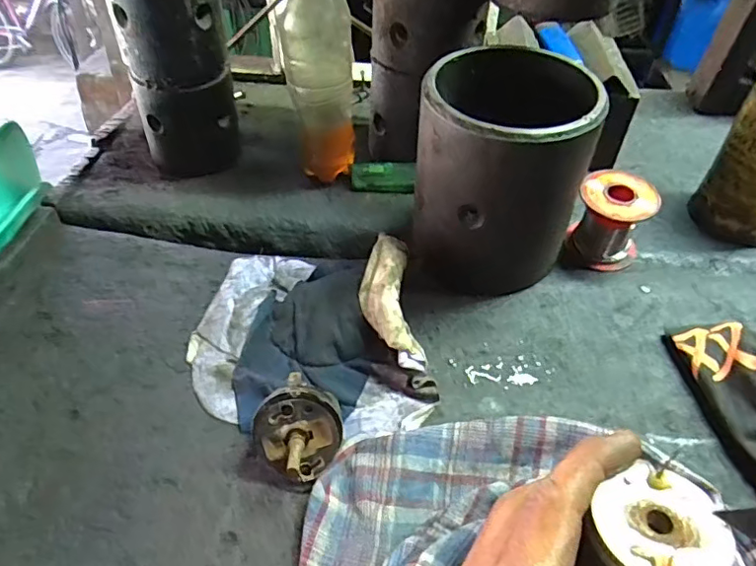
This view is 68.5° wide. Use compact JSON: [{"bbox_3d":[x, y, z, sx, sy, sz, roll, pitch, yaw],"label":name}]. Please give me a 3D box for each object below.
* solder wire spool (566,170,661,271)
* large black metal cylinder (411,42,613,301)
[{"bbox_3d":[0.170,-0.044,0.409,0.051,0.058,0.051,1,45,-1],"label":"solder wire spool"},{"bbox_3d":[0.082,-0.071,0.381,0.107,0.133,0.102,12,46,10],"label":"large black metal cylinder"}]

